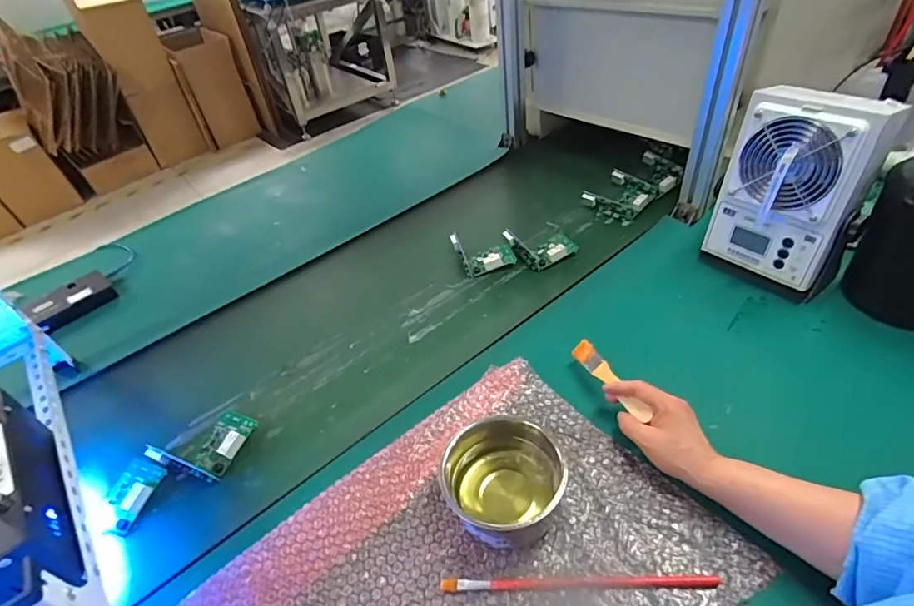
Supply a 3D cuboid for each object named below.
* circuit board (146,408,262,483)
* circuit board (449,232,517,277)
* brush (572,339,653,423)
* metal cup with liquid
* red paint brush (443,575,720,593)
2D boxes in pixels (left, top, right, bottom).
[{"bbox_3d":[-0.314,0.170,0.615,0.097,0.031,0.089,10,45,18],"label":"circuit board"},{"bbox_3d":[0.046,-0.089,0.840,0.086,0.030,0.099,-17,43,-10],"label":"circuit board"},{"bbox_3d":[0.183,0.088,0.587,0.027,0.006,0.139,-46,35,6],"label":"brush"},{"bbox_3d":[0.049,0.180,0.507,0.111,0.079,0.121,-4,43,4],"label":"metal cup with liquid"},{"bbox_3d":[0.112,0.261,0.457,0.250,0.004,0.010,-3,43,5],"label":"red paint brush"}]

